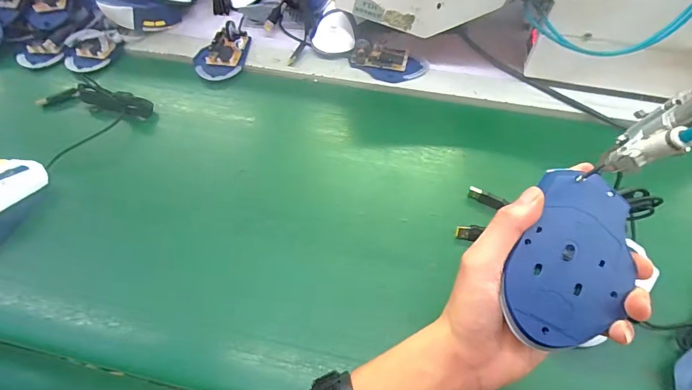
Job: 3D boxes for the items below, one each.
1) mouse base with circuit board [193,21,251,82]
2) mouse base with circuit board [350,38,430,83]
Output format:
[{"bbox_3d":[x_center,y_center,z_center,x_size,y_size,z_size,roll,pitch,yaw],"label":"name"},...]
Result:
[{"bbox_3d":[-0.183,-0.213,0.562,0.068,0.022,0.106,3,55,3],"label":"mouse base with circuit board"},{"bbox_3d":[0.061,-0.193,0.547,0.108,0.023,0.066,12,56,9],"label":"mouse base with circuit board"}]

